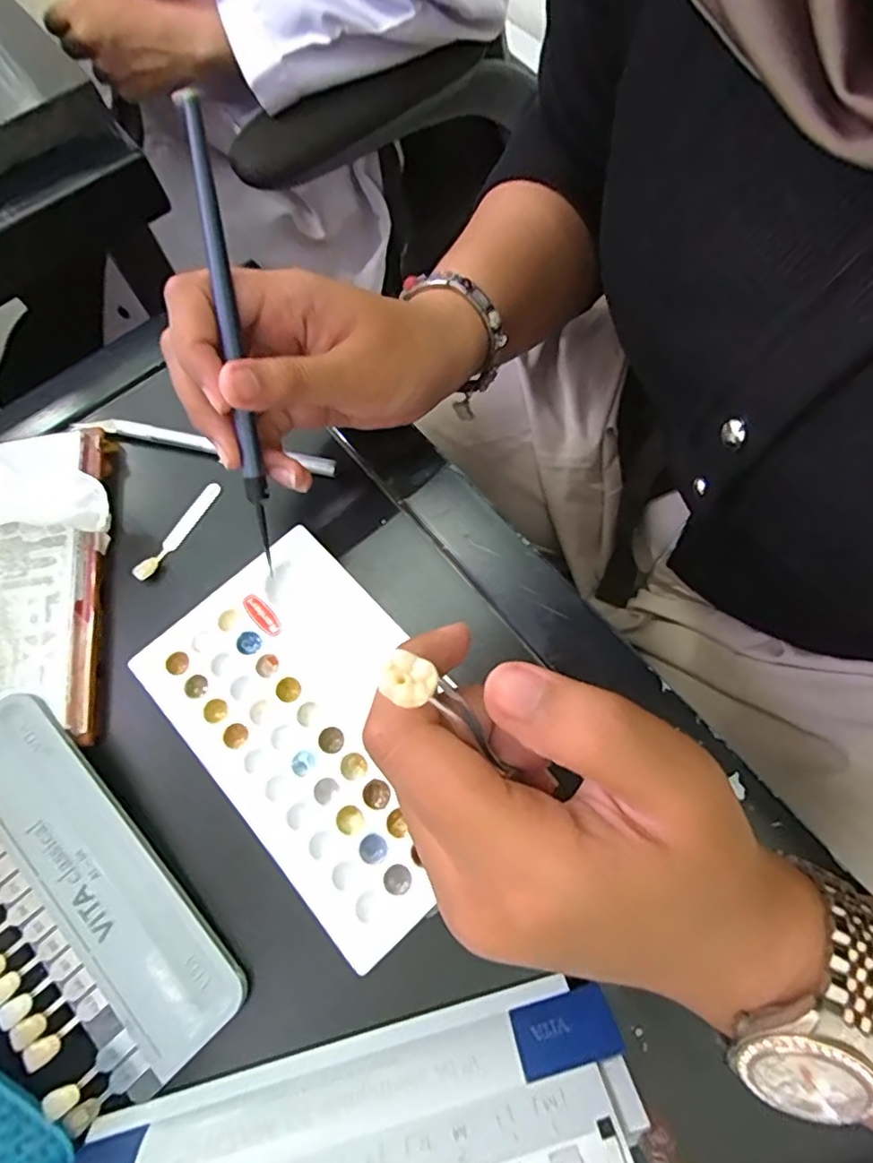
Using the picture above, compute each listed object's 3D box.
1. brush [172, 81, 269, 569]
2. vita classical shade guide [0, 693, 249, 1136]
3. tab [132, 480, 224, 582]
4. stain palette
[{"bbox_3d":[-0.072,-0.079,0.216,0.007,0.005,0.152,-3,109,2],"label":"brush"},{"bbox_3d":[-0.138,0.113,0.215,0.066,0.012,0.142,-42,72,-13],"label":"vita classical shade guide"},{"bbox_3d":[-0.120,-0.024,0.284,0.007,0.008,0.056,28,72,13],"label":"tab"},{"bbox_3d":[-0.044,0.056,0.241,0.092,0.008,0.148,-41,72,-13],"label":"stain palette"}]

